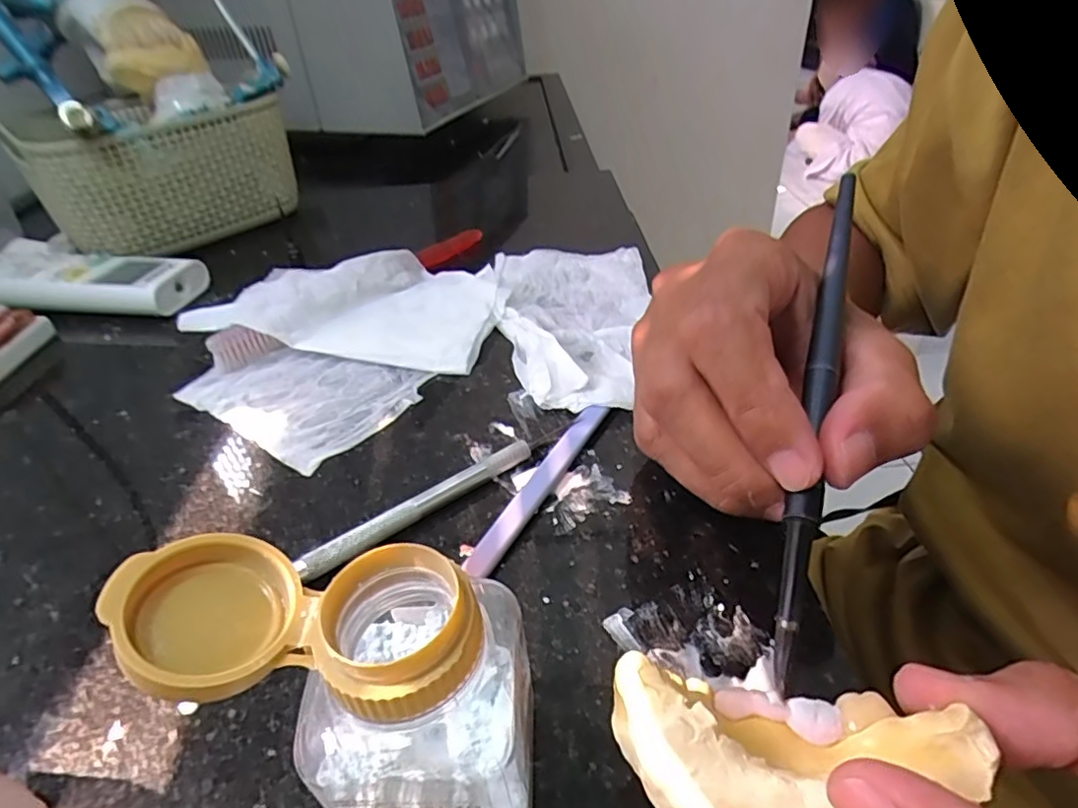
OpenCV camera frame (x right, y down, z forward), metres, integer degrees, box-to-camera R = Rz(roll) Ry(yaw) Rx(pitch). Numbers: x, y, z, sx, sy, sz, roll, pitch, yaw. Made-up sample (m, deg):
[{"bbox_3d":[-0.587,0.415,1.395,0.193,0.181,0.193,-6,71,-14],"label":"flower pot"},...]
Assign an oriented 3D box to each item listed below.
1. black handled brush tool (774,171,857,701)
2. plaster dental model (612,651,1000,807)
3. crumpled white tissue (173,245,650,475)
[{"bbox_3d":[0.078,-0.008,0.163,0.007,0.008,0.164,10,60,20],"label":"black handled brush tool"},{"bbox_3d":[0.048,0.067,0.114,0.065,0.019,0.032,1,39,1],"label":"plaster dental model"},{"bbox_3d":[-0.054,-0.042,0.295,0.234,0.025,0.156,-10,39,-5],"label":"crumpled white tissue"}]

